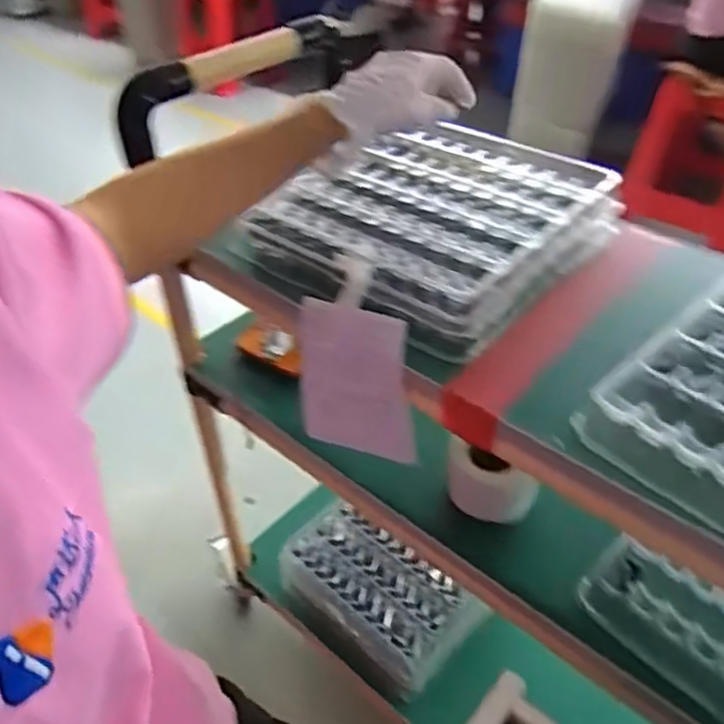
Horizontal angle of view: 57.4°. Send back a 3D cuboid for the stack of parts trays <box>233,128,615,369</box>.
[{"bbox_3d":[0.059,-0.127,0.582,0.239,0.052,0.253,29,50,31],"label":"stack of parts trays"}]

